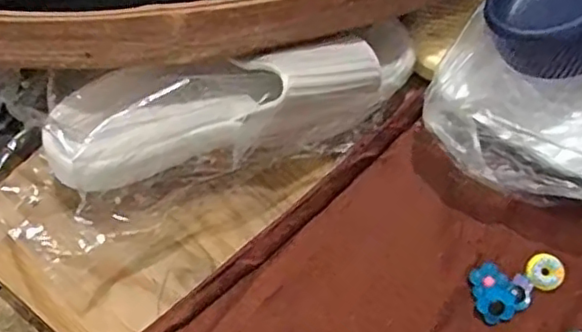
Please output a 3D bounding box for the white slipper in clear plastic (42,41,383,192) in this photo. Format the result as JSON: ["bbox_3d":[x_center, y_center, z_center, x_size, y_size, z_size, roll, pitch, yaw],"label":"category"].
[{"bbox_3d":[-0.043,-0.033,0.423,0.238,0.089,0.074,-9,64,-7],"label":"white slipper in clear plastic"}]

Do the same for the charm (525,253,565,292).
[{"bbox_3d":[0.172,0.072,0.423,0.024,0.006,0.024,0,65,0],"label":"charm"}]

